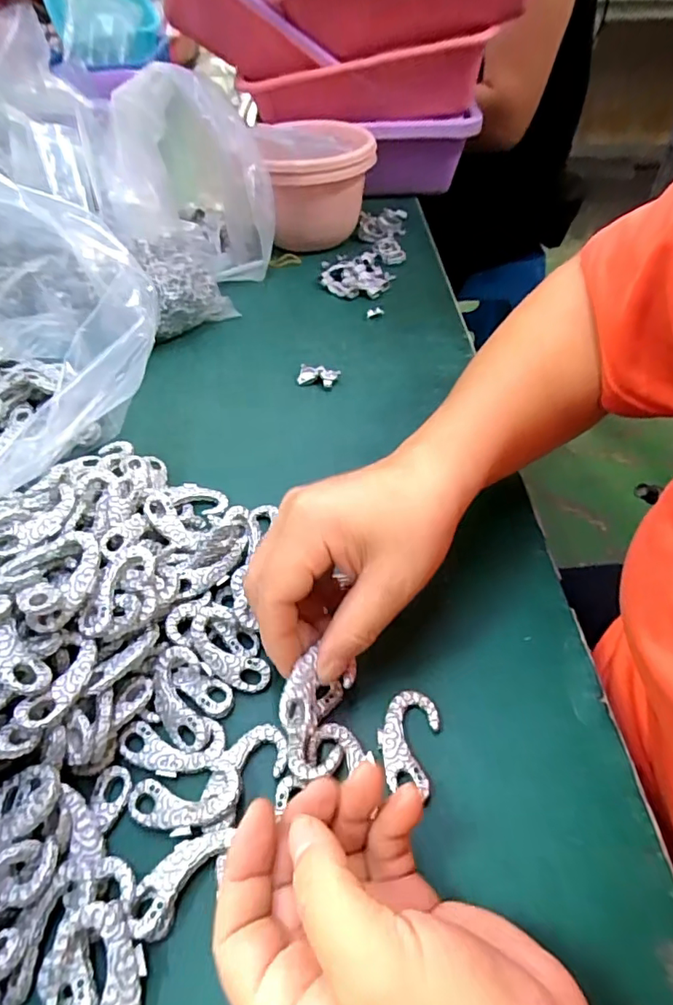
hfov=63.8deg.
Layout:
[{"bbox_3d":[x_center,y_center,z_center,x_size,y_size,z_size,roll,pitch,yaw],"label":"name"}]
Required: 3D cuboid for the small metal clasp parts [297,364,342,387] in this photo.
[{"bbox_3d":[-0.015,-0.105,0.450,0.033,0.008,0.019,12,48,12],"label":"small metal clasp parts"}]

